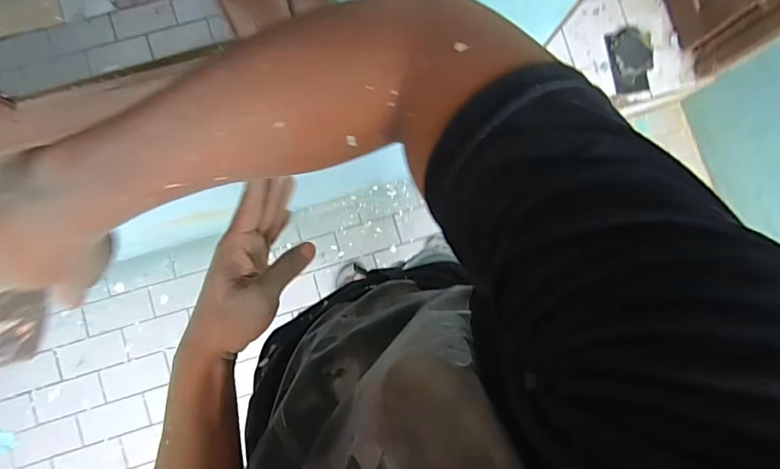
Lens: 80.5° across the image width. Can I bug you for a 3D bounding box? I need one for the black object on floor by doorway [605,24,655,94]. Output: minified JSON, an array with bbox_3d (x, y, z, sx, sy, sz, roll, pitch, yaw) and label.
[{"bbox_3d":[0.744,-0.540,1.408,0.122,0.053,0.192,-6,86,-5],"label":"black object on floor by doorway"}]

